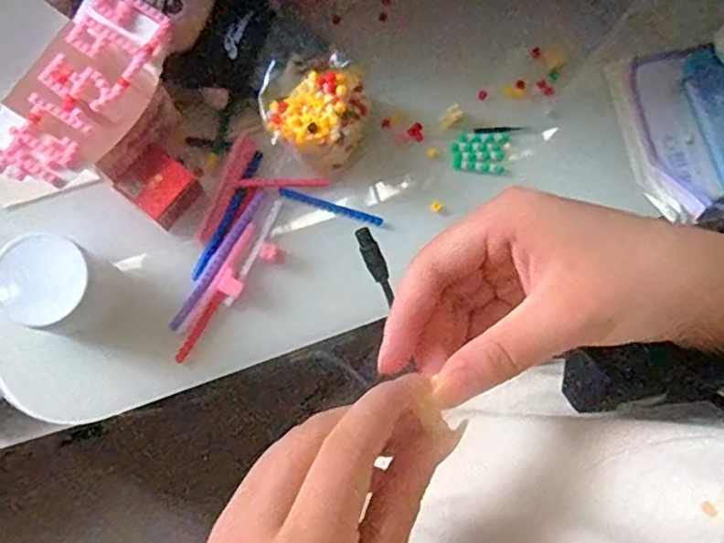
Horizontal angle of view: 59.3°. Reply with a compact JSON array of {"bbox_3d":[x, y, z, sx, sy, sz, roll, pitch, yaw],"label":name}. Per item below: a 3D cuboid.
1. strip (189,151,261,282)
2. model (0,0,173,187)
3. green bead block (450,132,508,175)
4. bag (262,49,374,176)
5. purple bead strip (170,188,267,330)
[{"bbox_3d":[-0.125,-0.053,0.588,0.014,0.005,0.132,25,78,4],"label":"strip"},{"bbox_3d":[-0.226,-0.148,0.505,0.063,0.021,0.172,32,79,5],"label":"model"},{"bbox_3d":[0.115,-0.119,0.623,0.052,0.004,0.042,7,78,0],"label":"green bead block"},{"bbox_3d":[-0.041,-0.142,0.577,0.094,0.080,0.088,-6,78,-3],"label":"bag"},{"bbox_3d":[-0.130,-0.013,0.578,0.013,0.009,0.149,31,79,5],"label":"purple bead strip"}]

